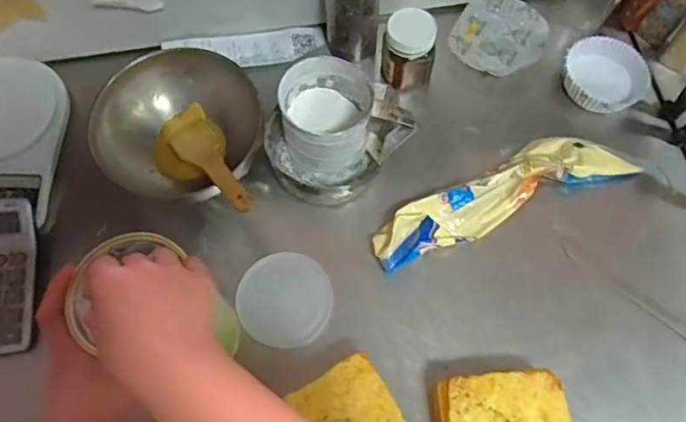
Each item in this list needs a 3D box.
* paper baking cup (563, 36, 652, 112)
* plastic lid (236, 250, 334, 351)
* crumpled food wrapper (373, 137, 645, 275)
[{"bbox_3d":[0.359,-0.185,0.760,0.116,0.029,0.123,0,67,1],"label":"paper baking cup"},{"bbox_3d":[-0.071,0.107,0.681,0.115,0.019,0.114,0,67,1],"label":"plastic lid"},{"bbox_3d":[0.193,-0.018,0.685,0.331,0.033,0.076,-23,69,-9],"label":"crumpled food wrapper"}]

